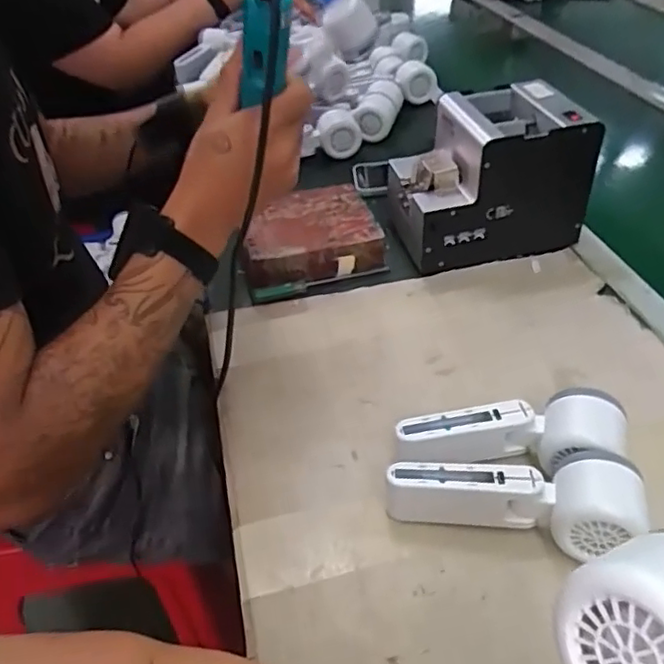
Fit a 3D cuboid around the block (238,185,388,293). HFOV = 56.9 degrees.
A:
[{"bbox_3d":[-0.029,-0.110,0.704,0.153,0.053,0.128,-13,42,-13],"label":"block"}]

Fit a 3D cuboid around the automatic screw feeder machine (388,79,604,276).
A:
[{"bbox_3d":[0.168,-0.163,0.671,0.178,0.159,0.132,-10,42,-9],"label":"automatic screw feeder machine"}]

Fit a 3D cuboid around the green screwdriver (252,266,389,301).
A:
[{"bbox_3d":[-0.012,-0.055,0.662,0.149,0.016,0.014,-14,42,-14],"label":"green screwdriver"}]

